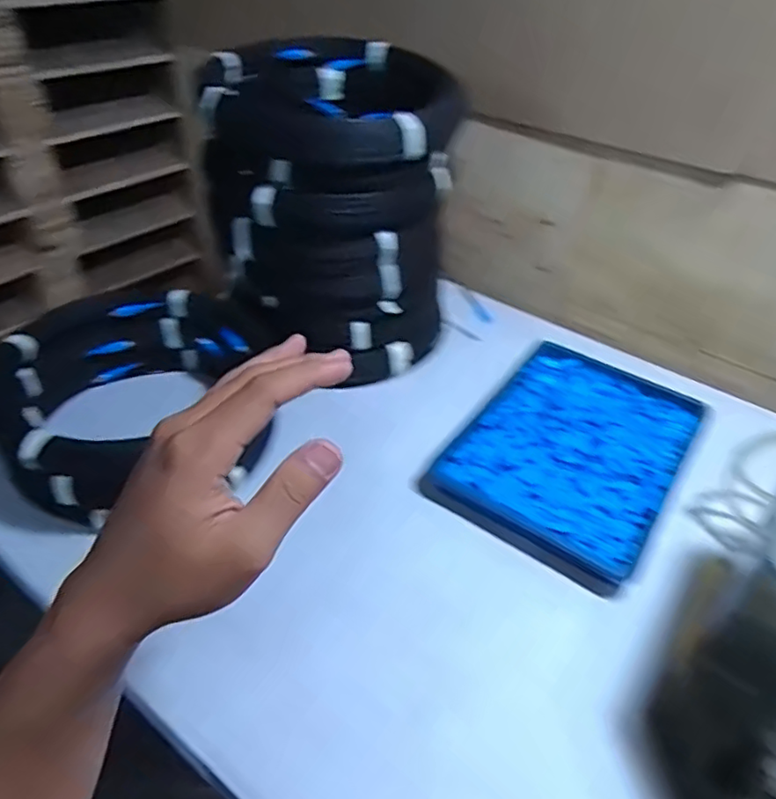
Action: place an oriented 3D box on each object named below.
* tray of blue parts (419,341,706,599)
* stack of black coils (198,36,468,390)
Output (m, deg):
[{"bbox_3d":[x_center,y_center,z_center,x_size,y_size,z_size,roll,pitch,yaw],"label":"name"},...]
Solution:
[{"bbox_3d":[0.222,0.057,0.737,0.240,0.039,0.321,27,45,25],"label":"tray of blue parts"},{"bbox_3d":[-0.073,-0.241,0.808,0.302,0.339,0.263,-3,41,-9],"label":"stack of black coils"}]

